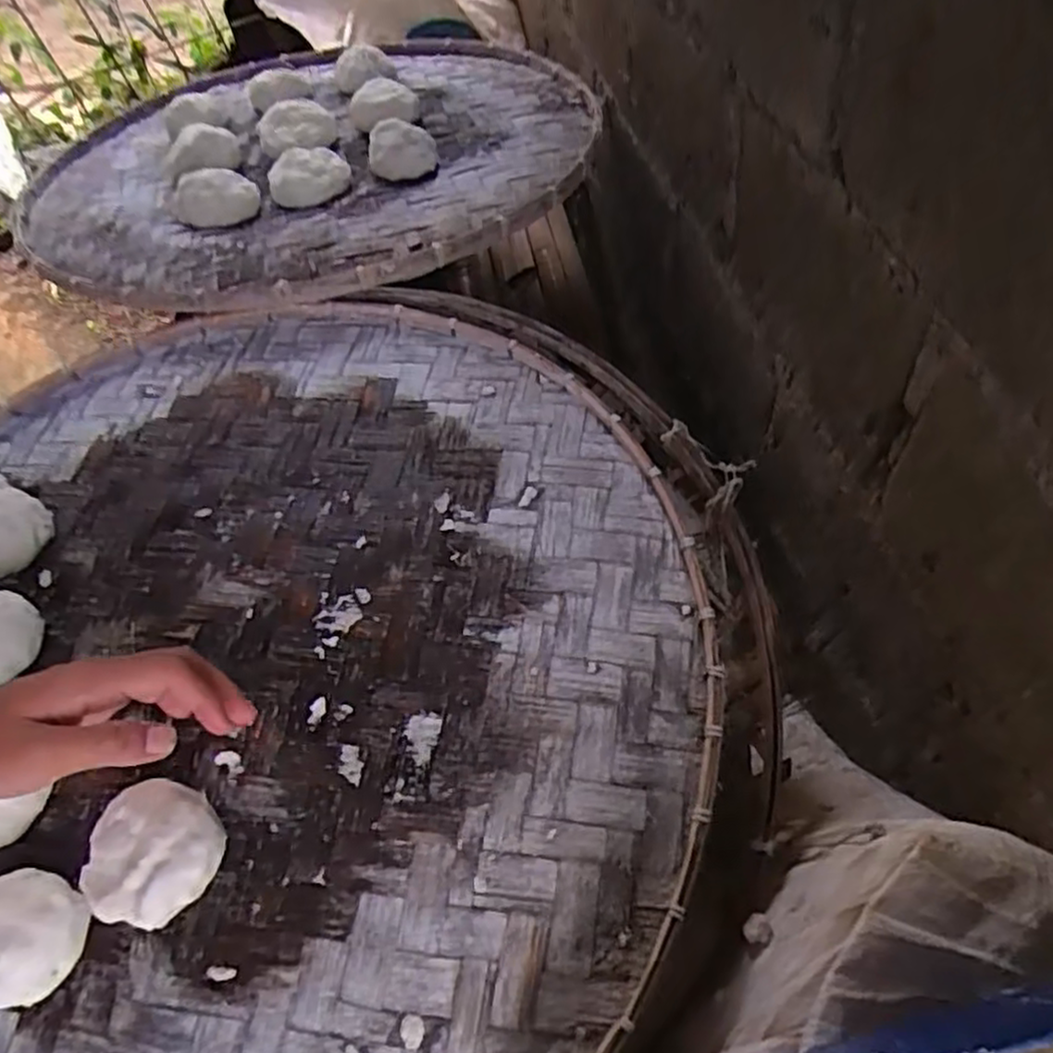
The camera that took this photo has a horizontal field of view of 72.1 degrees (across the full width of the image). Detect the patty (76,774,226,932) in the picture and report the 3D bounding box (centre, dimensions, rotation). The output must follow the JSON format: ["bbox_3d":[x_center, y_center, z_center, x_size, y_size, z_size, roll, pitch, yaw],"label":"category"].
[{"bbox_3d":[-0.223,0.196,0.435,0.072,0.040,0.076,-3,57,5],"label":"patty"}]

